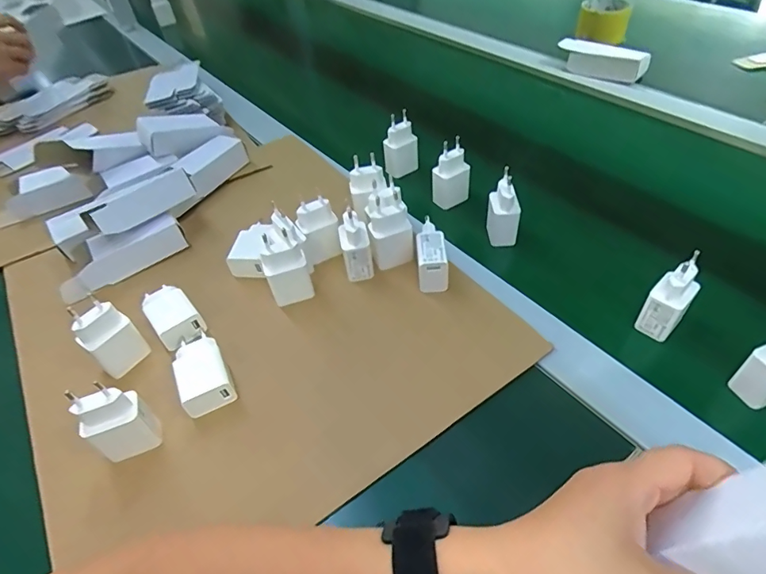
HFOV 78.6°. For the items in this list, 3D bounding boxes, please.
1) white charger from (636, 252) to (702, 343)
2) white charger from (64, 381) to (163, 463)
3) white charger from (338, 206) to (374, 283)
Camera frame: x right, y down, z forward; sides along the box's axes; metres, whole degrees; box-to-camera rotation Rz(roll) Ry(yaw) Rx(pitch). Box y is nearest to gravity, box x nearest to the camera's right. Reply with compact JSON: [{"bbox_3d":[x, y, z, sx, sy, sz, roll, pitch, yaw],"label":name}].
[{"bbox_3d":[0.243,0.009,0.392,0.031,0.073,0.028,-35,56,-28],"label":"white charger"},{"bbox_3d":[-0.194,0.097,0.340,0.042,0.071,0.022,-18,50,-16],"label":"white charger"},{"bbox_3d":[-0.027,-0.035,0.453,0.027,0.079,0.026,-11,48,-10],"label":"white charger"}]

